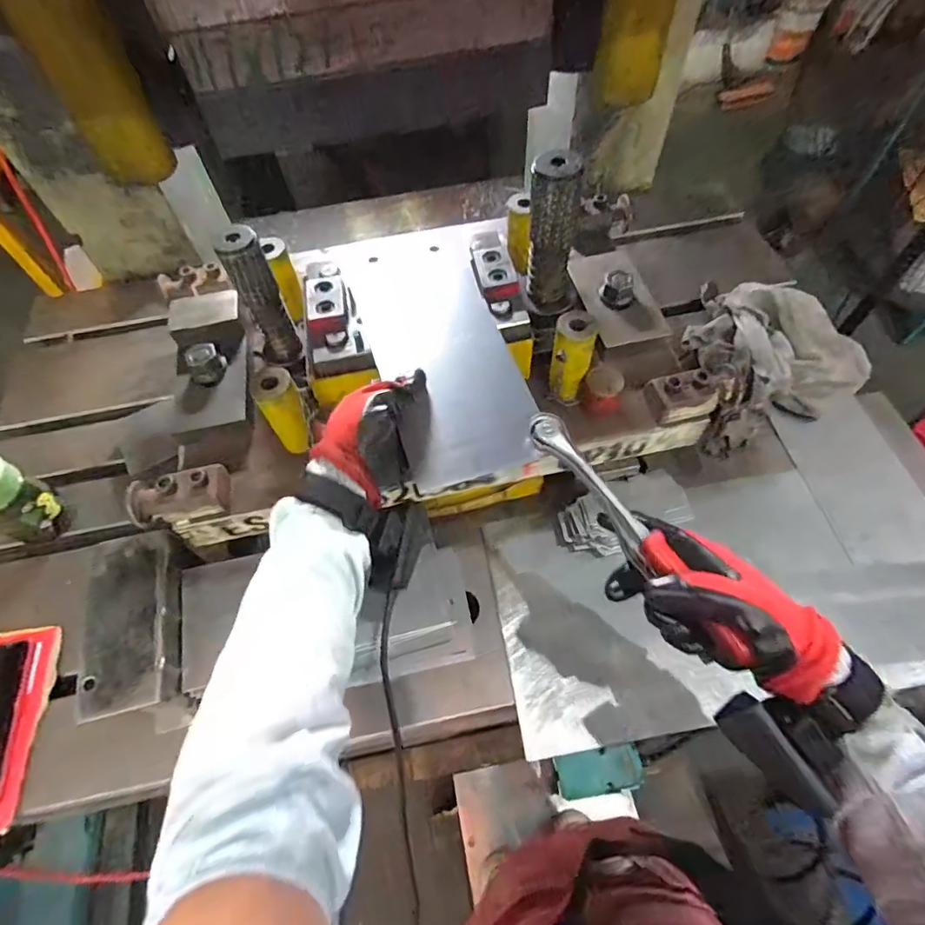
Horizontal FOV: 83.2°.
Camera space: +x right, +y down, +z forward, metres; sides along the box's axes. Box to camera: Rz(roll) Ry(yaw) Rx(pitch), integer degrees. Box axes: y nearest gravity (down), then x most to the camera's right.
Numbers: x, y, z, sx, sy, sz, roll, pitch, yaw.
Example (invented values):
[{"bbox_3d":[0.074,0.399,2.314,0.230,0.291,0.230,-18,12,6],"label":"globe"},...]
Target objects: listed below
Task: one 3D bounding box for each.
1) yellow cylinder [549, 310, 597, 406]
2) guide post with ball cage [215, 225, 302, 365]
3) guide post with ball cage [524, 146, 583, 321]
[{"bbox_3d":[0.113,-0.106,0.542,0.038,0.096,0.041,11,60,11],"label":"yellow cylinder"},{"bbox_3d":[-0.202,-0.159,0.530,0.043,0.164,0.034,-24,60,-11],"label":"guide post with ball cage"},{"bbox_3d":[0.094,-0.225,0.531,0.055,0.158,0.046,5,59,7],"label":"guide post with ball cage"}]

